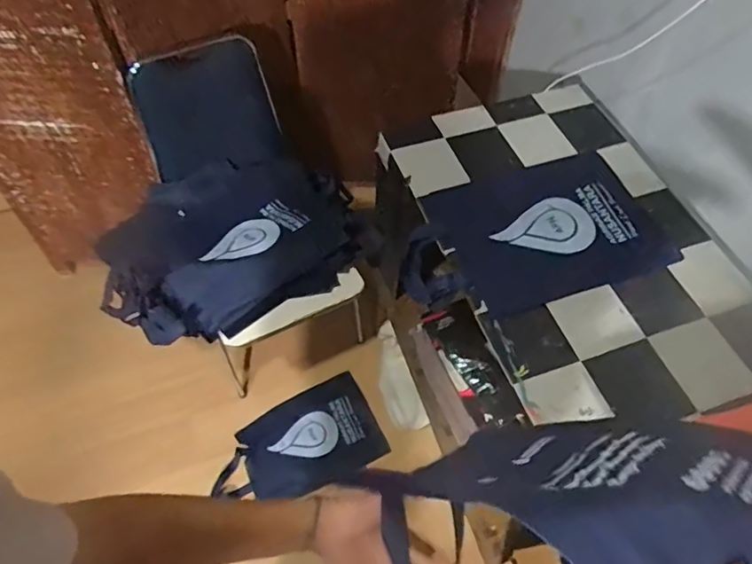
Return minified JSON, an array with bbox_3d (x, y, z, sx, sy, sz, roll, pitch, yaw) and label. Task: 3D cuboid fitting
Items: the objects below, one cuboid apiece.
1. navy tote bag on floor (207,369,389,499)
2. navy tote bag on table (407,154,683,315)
[{"bbox_3d":[-0.231,0.479,1.590,0.466,0.024,0.277,-25,63,-11],"label":"navy tote bag on floor"},{"bbox_3d":[0.293,-0.089,1.056,0.492,0.069,0.303,-16,62,-10],"label":"navy tote bag on table"}]

